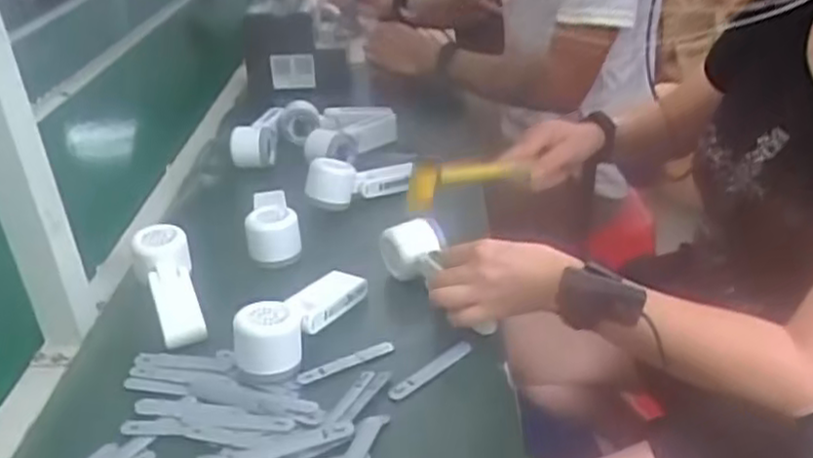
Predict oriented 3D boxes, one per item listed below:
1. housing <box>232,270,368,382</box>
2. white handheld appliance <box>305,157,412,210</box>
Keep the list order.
[{"bbox_3d":[-0.094,0.077,0.706,0.060,0.056,0.169,10,33,24],"label":"housing"},{"bbox_3d":[-0.056,-0.063,0.945,0.151,0.065,0.044,-21,33,-26],"label":"white handheld appliance"}]

